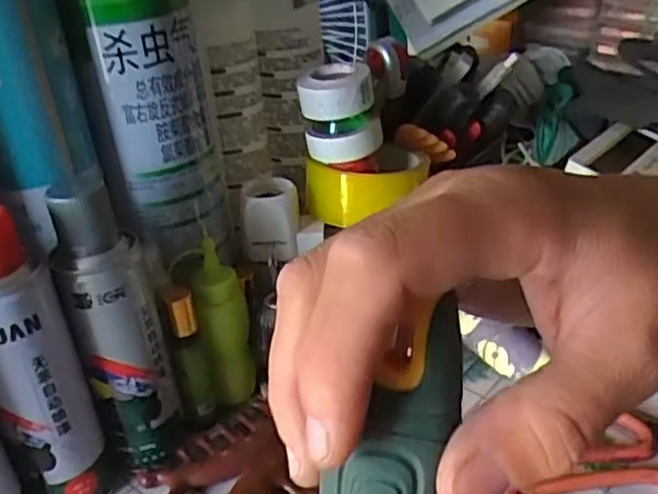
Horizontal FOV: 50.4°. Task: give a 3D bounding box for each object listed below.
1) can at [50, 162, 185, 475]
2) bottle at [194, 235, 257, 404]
[{"bbox_3d":[-0.126,0.045,0.421,0.047,0.174,0.058,-12,30,-13],"label":"can"},{"bbox_3d":[-0.069,0.051,0.464,0.030,0.103,0.032,-12,30,-13],"label":"bottle"}]

